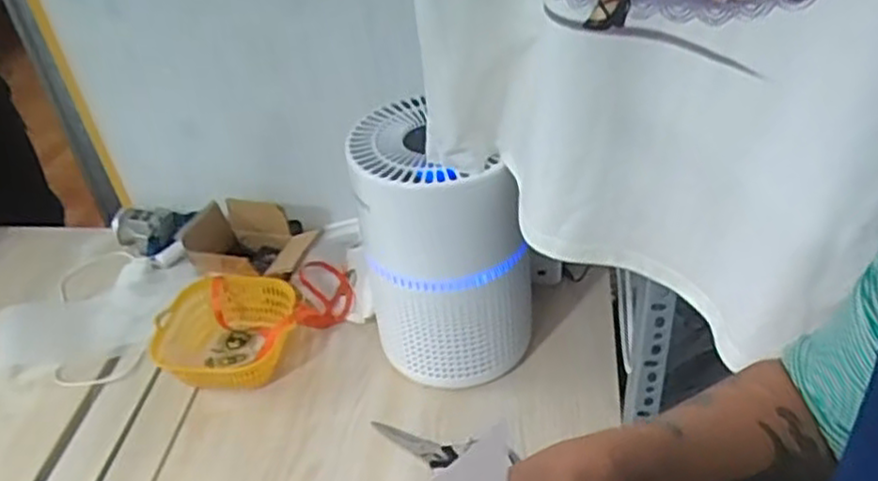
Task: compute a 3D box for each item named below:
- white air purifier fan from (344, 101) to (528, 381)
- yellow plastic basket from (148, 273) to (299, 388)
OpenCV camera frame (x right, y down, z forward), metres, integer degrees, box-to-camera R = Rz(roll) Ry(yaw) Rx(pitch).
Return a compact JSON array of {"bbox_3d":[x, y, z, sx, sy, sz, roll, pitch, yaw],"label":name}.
[{"bbox_3d":[-0.001,0.015,0.873,0.164,0.316,0.167,-3,38,3],"label":"white air purifier fan"},{"bbox_3d":[-0.271,0.122,0.970,0.174,0.069,0.159,-2,38,5],"label":"yellow plastic basket"}]

